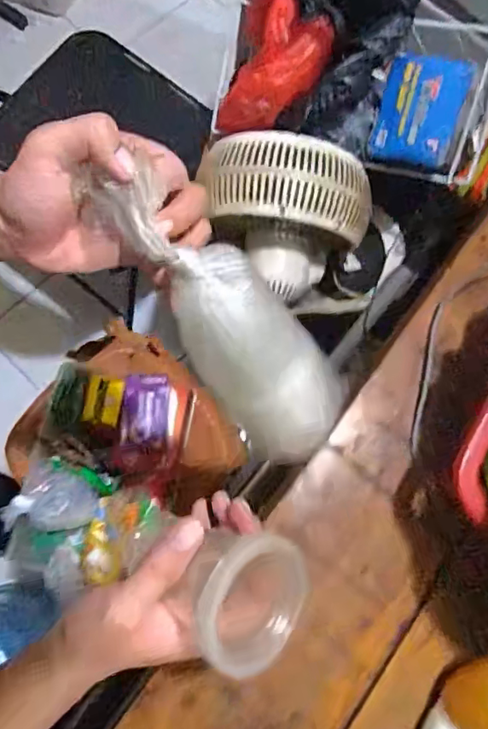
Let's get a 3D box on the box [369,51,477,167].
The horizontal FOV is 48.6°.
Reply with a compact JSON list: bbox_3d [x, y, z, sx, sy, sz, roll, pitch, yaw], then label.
[{"bbox_3d":[0.207,-0.297,0.637,0.092,0.114,0.016,20,29,21],"label":"box"}]

